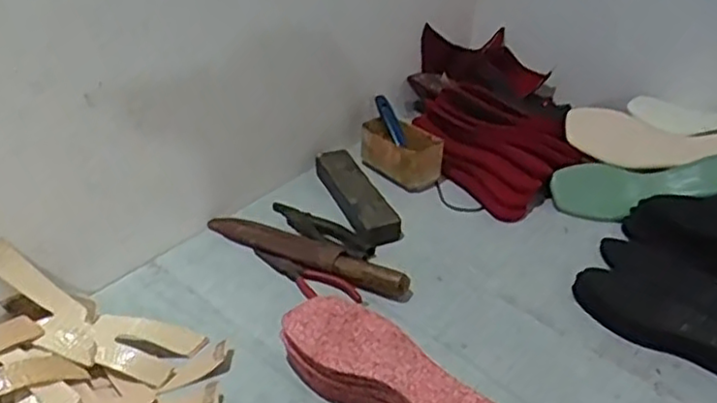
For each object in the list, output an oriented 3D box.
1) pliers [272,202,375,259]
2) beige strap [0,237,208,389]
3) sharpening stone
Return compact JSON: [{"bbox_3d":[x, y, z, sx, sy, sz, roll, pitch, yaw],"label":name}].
[{"bbox_3d":[-0.049,0.037,0.913,0.161,0.021,0.038,31,43,35],"label":"pliers"},{"bbox_3d":[-0.278,0.119,0.709,0.230,0.046,0.081,31,35,-7],"label":"beige strap"},{"bbox_3d":[0.000,-0.014,0.948,0.058,0.026,0.196,-11,36,-19],"label":"sharpening stone"}]

